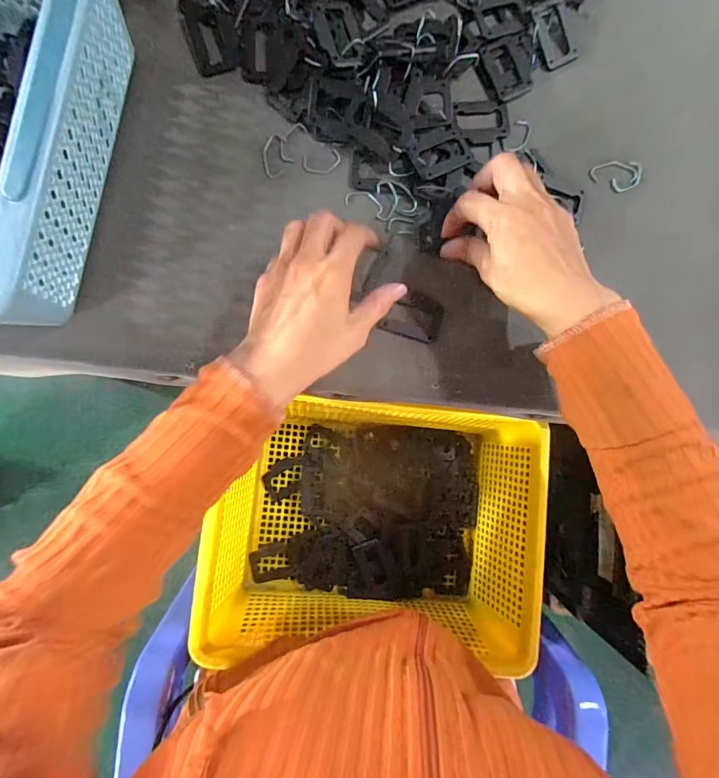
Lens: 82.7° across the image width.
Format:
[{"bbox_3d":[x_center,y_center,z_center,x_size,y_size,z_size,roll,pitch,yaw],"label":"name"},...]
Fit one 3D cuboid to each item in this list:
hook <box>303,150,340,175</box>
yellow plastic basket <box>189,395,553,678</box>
[{"bbox_3d":[-0.031,-0.190,0.342,0.031,0.004,0.018,-15,89,-5],"label":"hook"},{"bbox_3d":[0.017,0.128,0.406,0.296,0.105,0.219,7,85,-3],"label":"yellow plastic basket"}]

